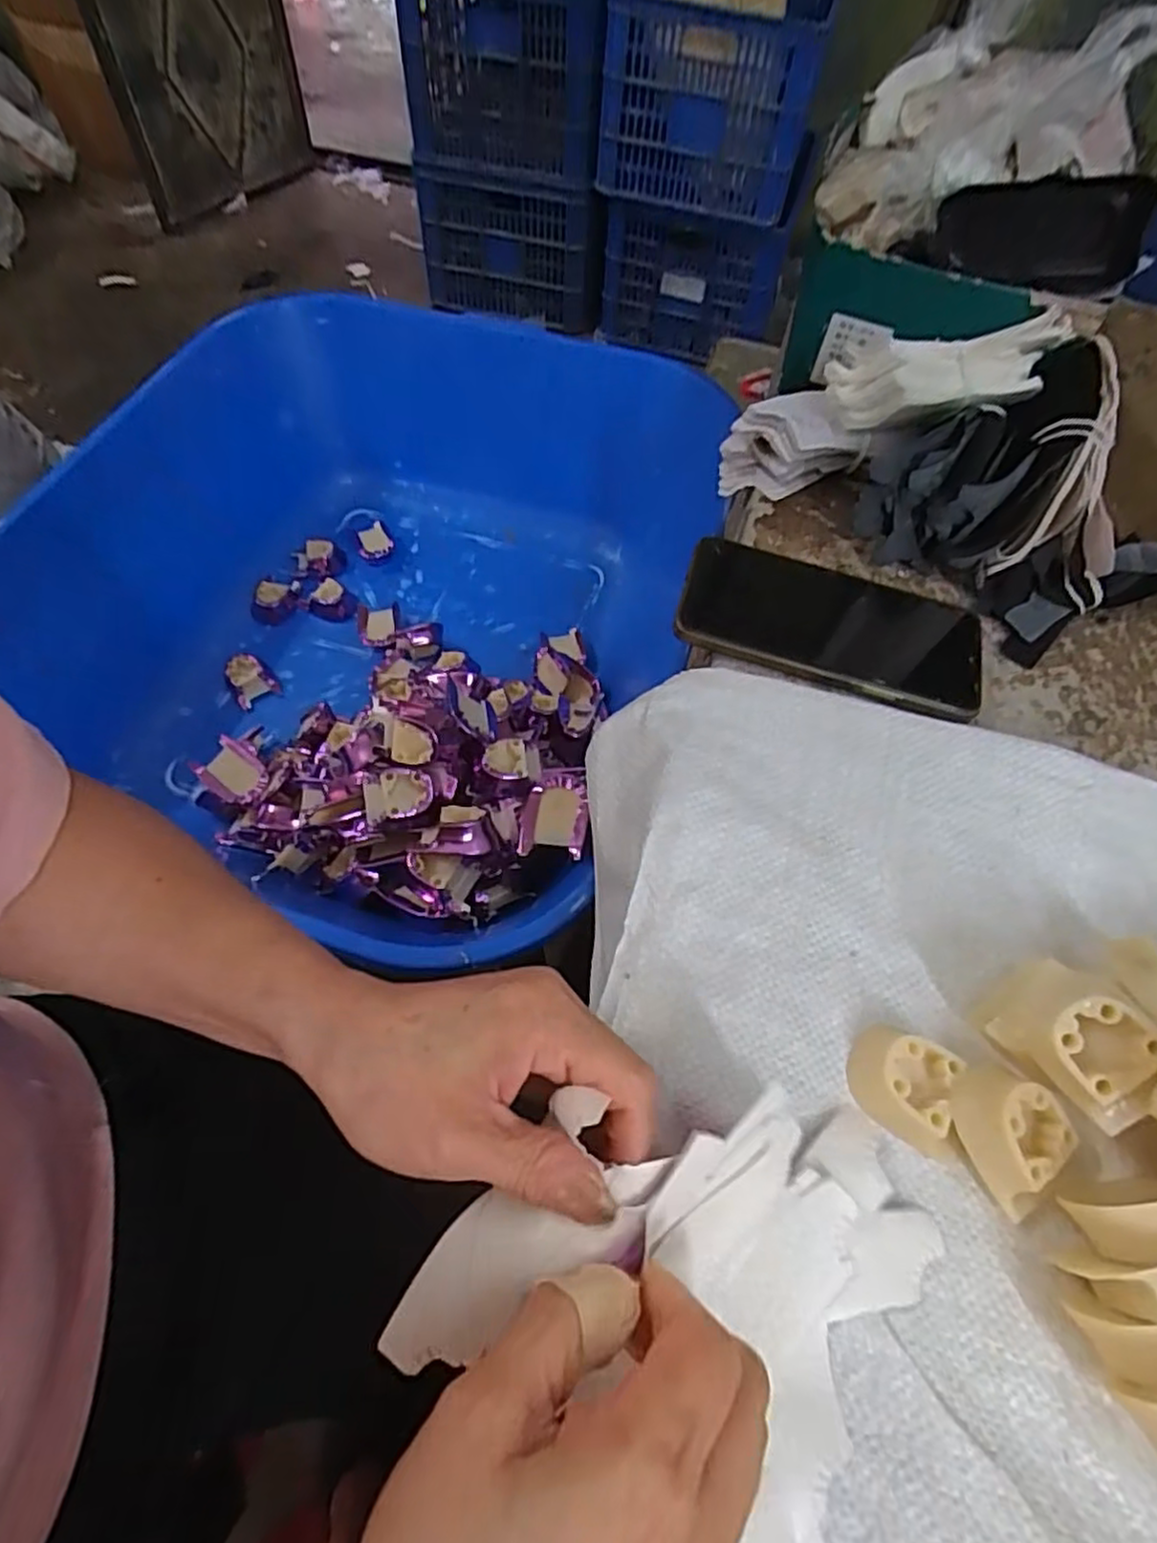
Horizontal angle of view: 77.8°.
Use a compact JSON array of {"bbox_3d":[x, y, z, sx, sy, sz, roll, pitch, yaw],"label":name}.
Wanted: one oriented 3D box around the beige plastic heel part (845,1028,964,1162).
[{"bbox_3d":[0.126,0.120,0.273,0.045,0.014,0.033,26,60,11],"label":"beige plastic heel part"}]

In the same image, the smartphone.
[{"bbox_3d":[0.138,-0.081,0.388,0.162,0.010,0.083,21,59,8],"label":"smartphone"}]

